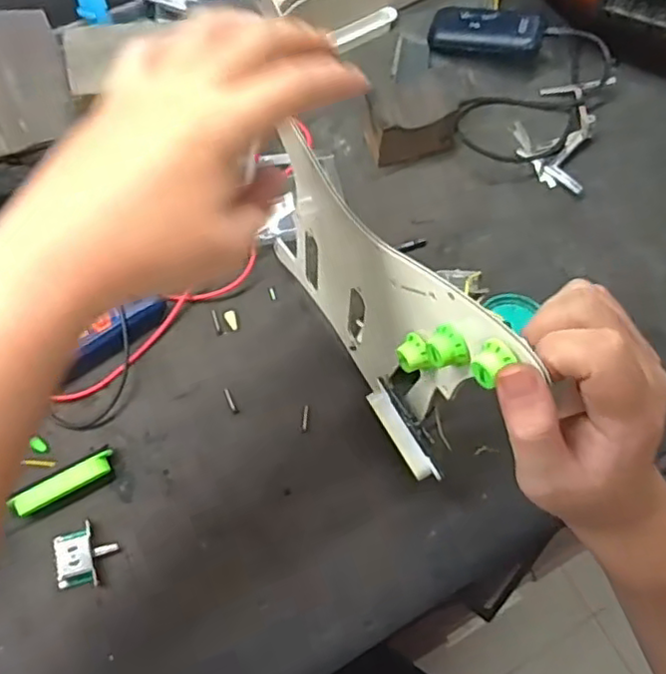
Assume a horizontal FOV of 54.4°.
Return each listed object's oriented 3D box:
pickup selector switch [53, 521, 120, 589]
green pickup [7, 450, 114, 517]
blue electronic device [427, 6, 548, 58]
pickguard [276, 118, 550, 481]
[{"bbox_3d":[-0.179,0.156,0.467,0.042,0.010,0.040,-14,69,-6],"label":"pickup selector switch"},{"bbox_3d":[-0.198,0.108,0.481,0.073,0.013,0.016,-29,71,-11],"label":"green pickup"},{"bbox_3d":[0.147,-0.296,0.630,0.110,0.018,0.050,16,69,20],"label":"blue electronic device"},{"bbox_3d":[0.017,-0.024,0.420,0.038,0.198,0.215,-32,73,-12],"label":"pickguard"}]

